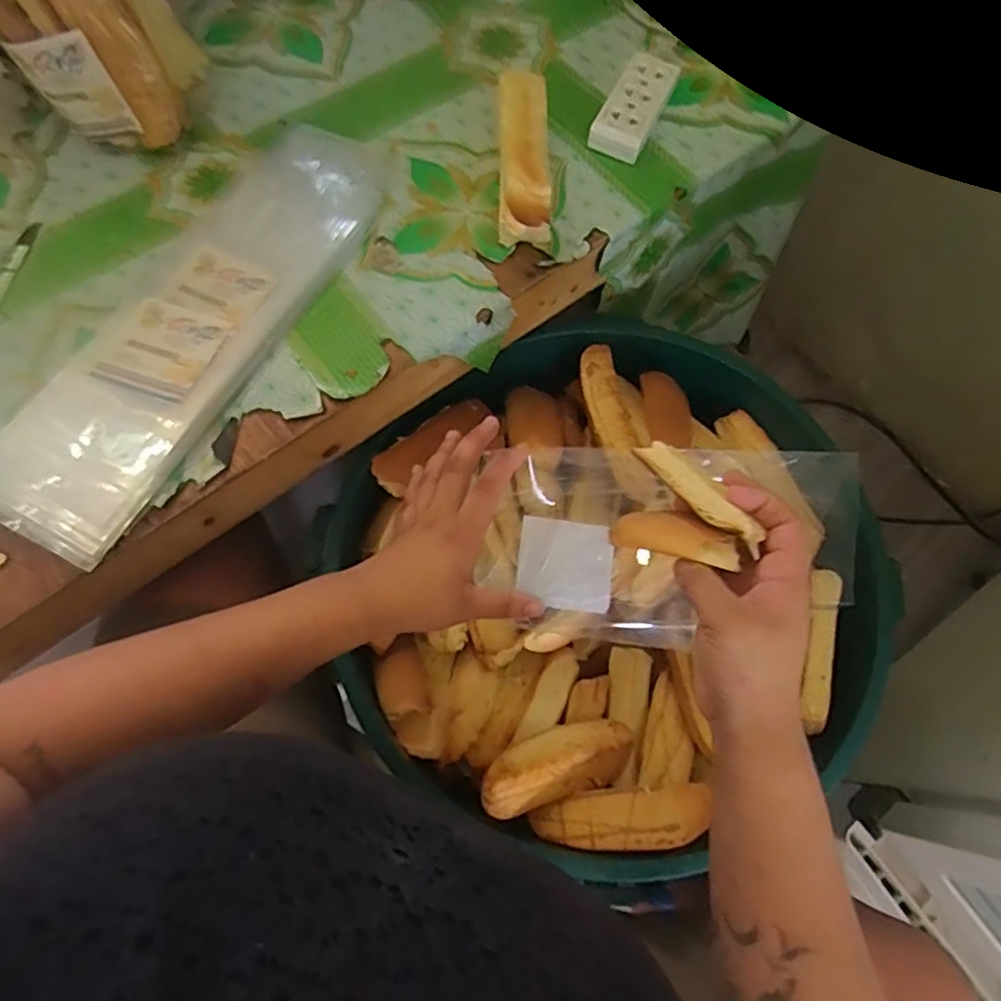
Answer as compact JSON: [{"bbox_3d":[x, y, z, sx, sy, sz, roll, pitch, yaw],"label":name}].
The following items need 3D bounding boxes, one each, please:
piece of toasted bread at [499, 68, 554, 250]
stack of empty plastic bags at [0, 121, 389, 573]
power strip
[{"bbox_3d":[0.018,-0.271,0.509,0.038,0.049,0.148,-1,69,-2],"label":"piece of toasted bread"},{"bbox_3d":[-0.209,-0.141,0.468,0.116,0.025,0.385,25,70,8],"label":"stack of empty plastic bags"},{"bbox_3d":[0.115,-0.335,0.554,0.044,0.022,0.106,25,70,8],"label":"power strip"}]

